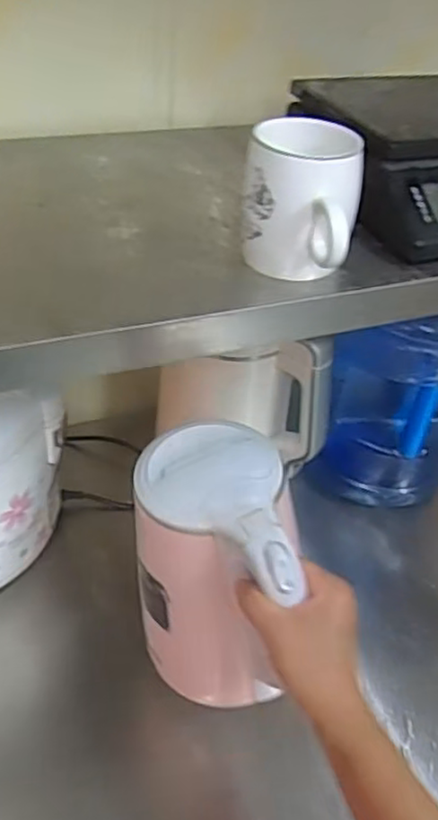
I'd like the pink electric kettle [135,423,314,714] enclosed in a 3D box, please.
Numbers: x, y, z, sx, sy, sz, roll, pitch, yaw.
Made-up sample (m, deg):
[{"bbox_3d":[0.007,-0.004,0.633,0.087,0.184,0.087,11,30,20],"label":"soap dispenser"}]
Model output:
[{"bbox_3d":[-0.008,0.150,0.569,0.112,0.230,0.161,-6,44,-11],"label":"pink electric kettle"}]

